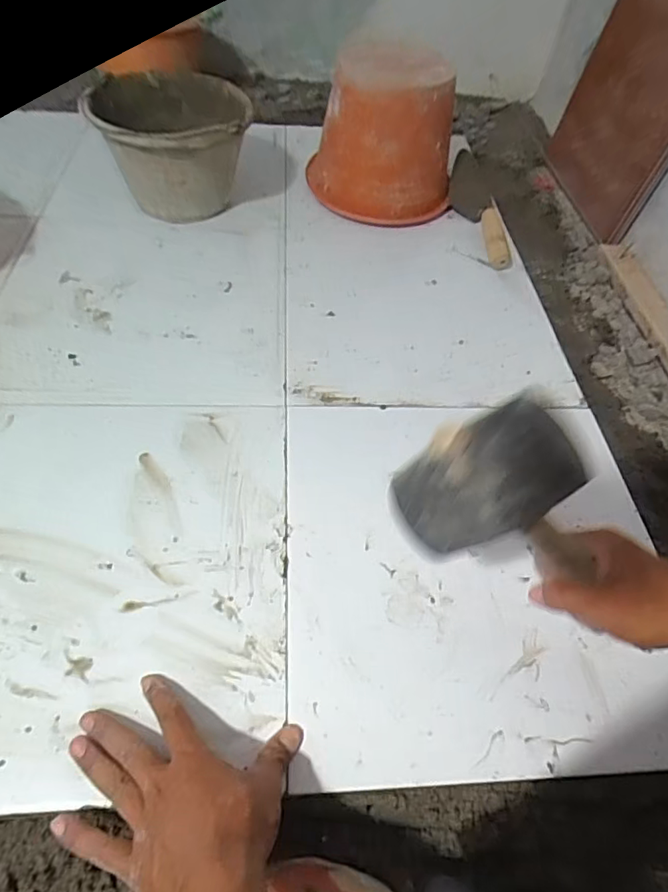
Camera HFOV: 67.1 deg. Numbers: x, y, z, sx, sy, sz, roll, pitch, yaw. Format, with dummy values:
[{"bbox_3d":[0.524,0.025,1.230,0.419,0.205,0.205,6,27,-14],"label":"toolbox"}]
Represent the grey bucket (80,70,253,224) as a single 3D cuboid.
[{"bbox_3d":[-0.257,-0.499,0.843,0.206,0.158,0.244,0,53,-6],"label":"grey bucket"}]

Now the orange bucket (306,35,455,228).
[{"bbox_3d":[0.093,-0.540,0.883,0.255,0.197,0.255,3,53,-4],"label":"orange bucket"}]

